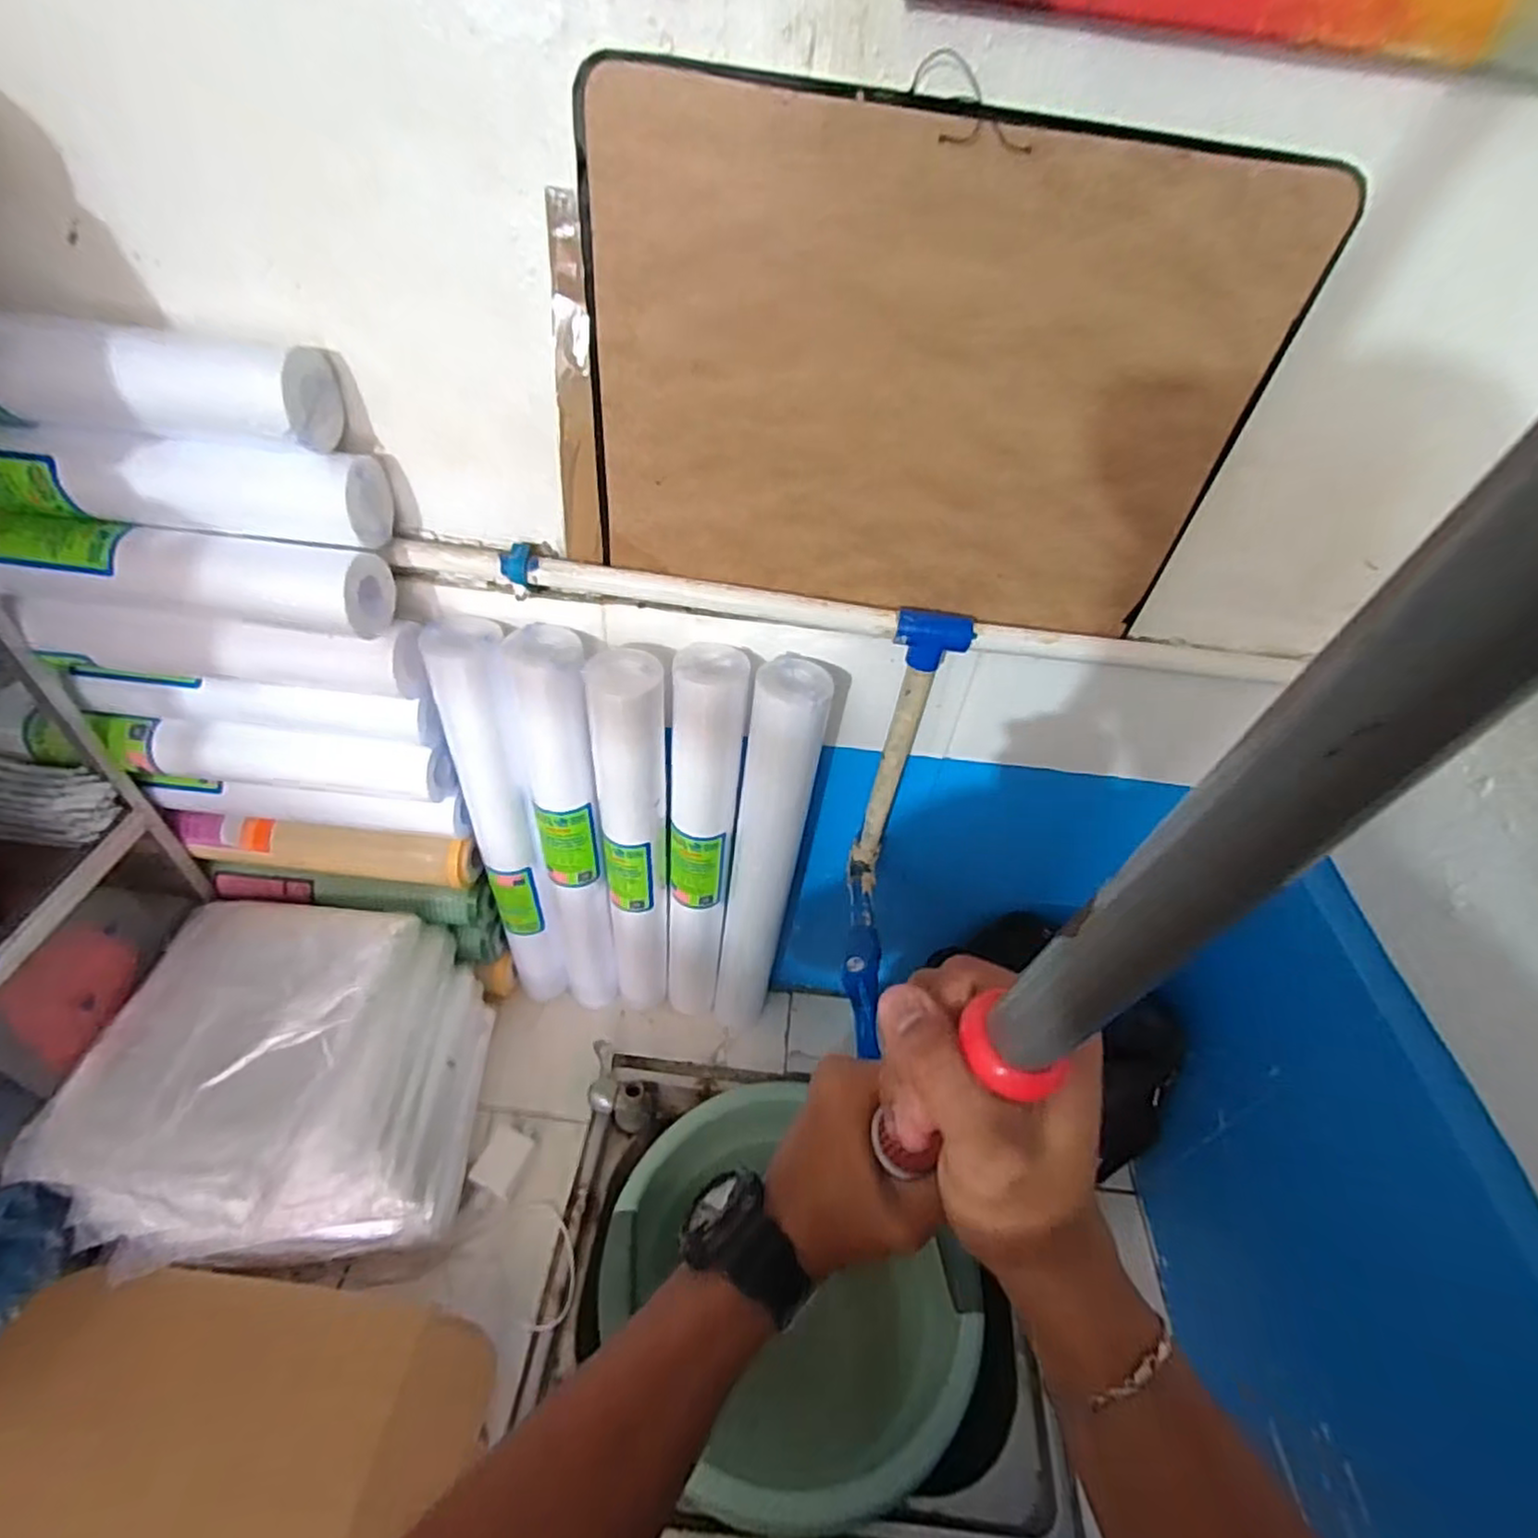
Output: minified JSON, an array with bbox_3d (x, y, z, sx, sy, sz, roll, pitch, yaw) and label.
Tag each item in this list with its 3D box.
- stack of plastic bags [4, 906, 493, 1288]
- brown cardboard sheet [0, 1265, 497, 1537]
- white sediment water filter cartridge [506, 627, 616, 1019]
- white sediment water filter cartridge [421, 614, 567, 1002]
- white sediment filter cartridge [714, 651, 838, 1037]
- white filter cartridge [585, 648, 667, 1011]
[{"bbox_3d":[-0.456,0.283,0.661,0.310,0.161,0.274,0,44,-7],"label":"stack of plastic bags"},{"bbox_3d":[-0.423,0.526,0.504,0.373,0.037,0.249,6,44,0],"label":"brown cardboard sheet"},{"bbox_3d":[-0.198,0.087,0.709,0.060,0.502,0.062,-6,45,-13],"label":"white sediment water filter cartridge"},{"bbox_3d":[-0.257,0.079,0.700,0.059,0.486,0.062,-18,49,-24],"label":"white sediment water filter cartridge"},{"bbox_3d":[-0.004,0.111,0.705,0.078,0.488,0.063,7,44,1],"label":"white sediment filter cartridge"},{"bbox_3d":[-0.132,0.102,0.694,0.063,0.487,0.053,-3,44,-10],"label":"white filter cartridge"}]

